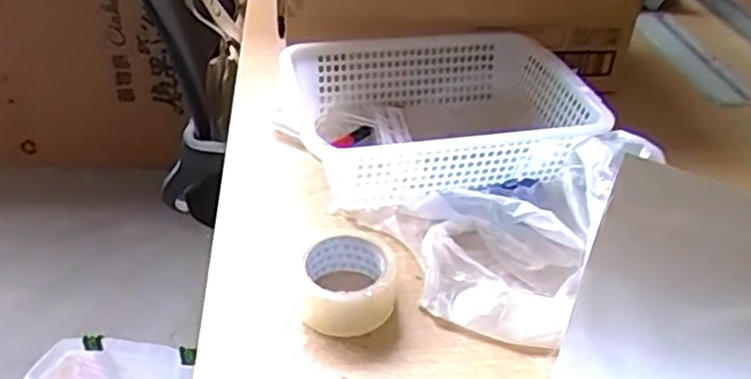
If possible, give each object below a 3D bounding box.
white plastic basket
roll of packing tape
[{"bbox_3d":[0.071,-0.089,0.829,0.350,0.105,0.268,-8,38,-12],"label":"white plastic basket"},{"bbox_3d":[-0.025,0.090,0.647,0.087,0.049,0.092,1,37,-1],"label":"roll of packing tape"}]

